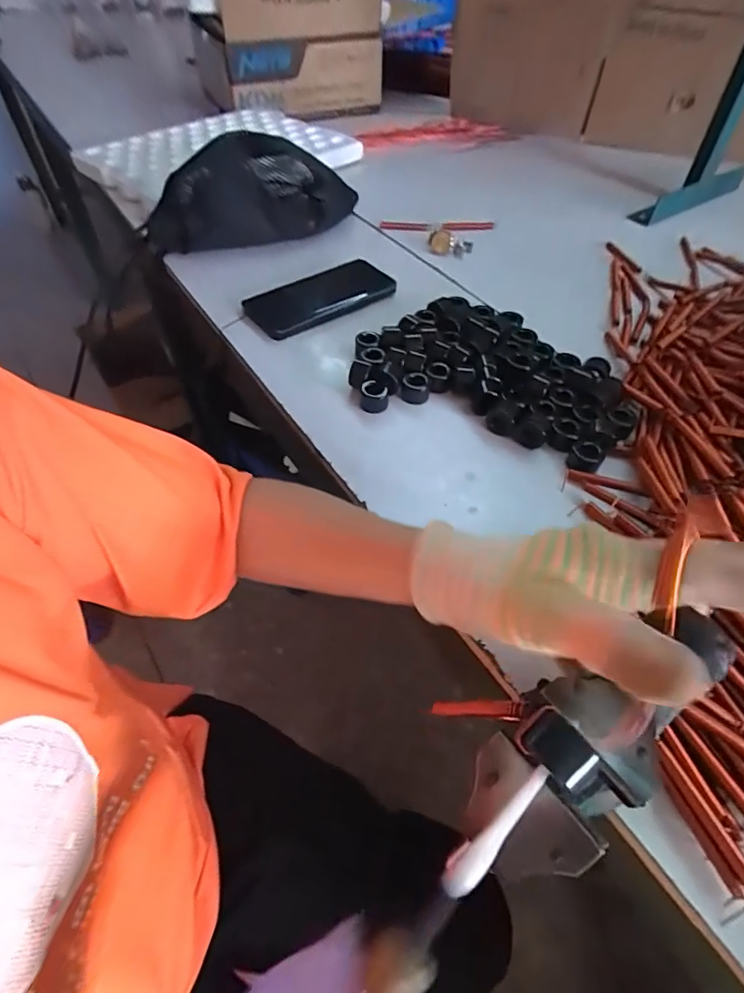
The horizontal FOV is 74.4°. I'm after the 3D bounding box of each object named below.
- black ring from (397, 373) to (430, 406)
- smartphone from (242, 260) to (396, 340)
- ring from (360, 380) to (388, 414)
[{"bbox_3d":[0.039,-0.100,0.456,0.028,0.022,0.028,0,52,0],"label":"black ring"},{"bbox_3d":[-0.057,-0.229,0.559,0.163,0.012,0.077,-32,58,-22],"label":"smartphone"},{"bbox_3d":[0.002,-0.091,0.447,0.024,0.019,0.028,-6,52,-4],"label":"ring"}]

